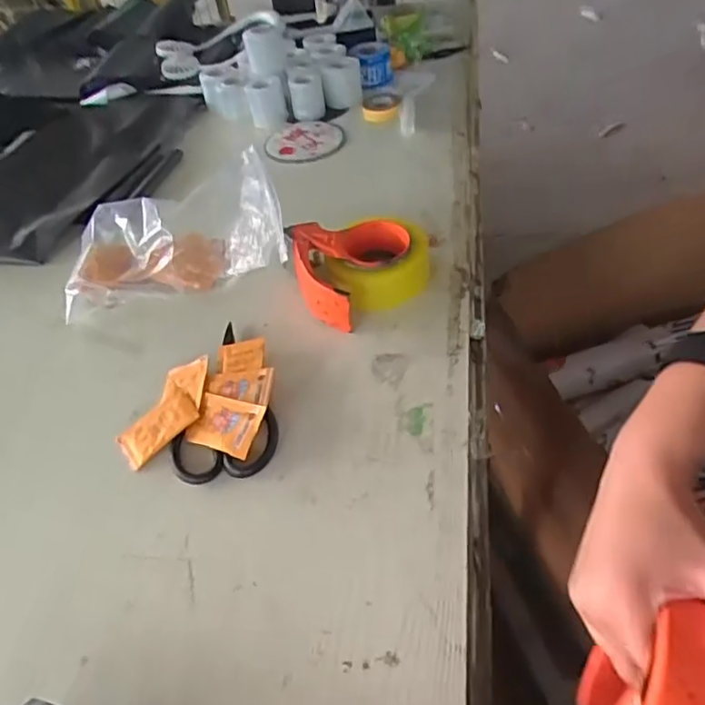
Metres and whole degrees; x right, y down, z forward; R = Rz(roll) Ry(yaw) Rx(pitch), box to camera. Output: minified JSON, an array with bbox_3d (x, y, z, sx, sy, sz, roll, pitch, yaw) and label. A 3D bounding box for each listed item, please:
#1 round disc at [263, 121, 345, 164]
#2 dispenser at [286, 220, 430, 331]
[{"bbox_3d":[-0.077,-0.354,1.071,0.128,0.021,0.123,-5,44,5],"label":"round disc"},{"bbox_3d":[0.010,-0.096,0.753,0.175,0.071,0.147,-8,44,2],"label":"dispenser"}]

